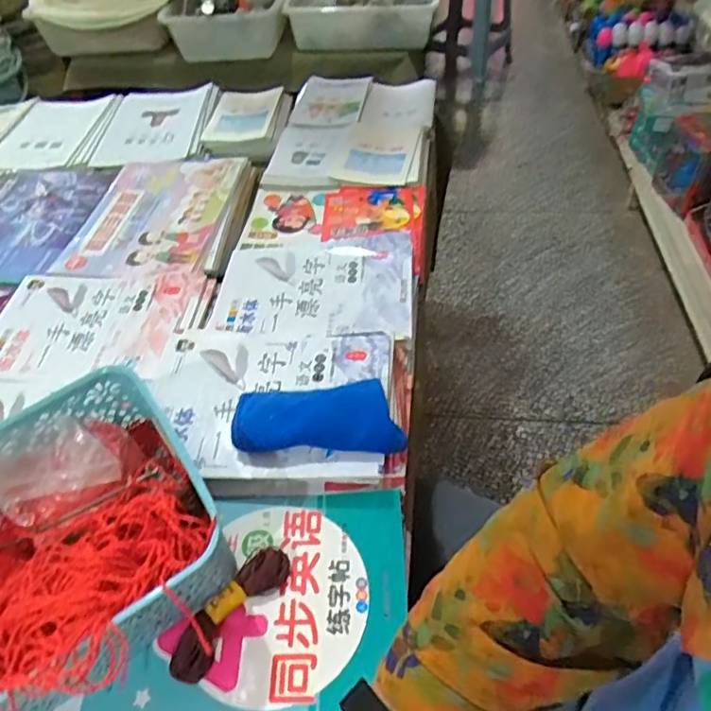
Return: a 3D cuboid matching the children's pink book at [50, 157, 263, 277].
[{"bbox_3d":[-0.303,-0.229,0.903,0.243,0.012,0.319,0,47,5],"label":"children's pink book"}]

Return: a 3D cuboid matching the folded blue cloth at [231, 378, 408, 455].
[{"bbox_3d":[-0.037,0.057,0.556,0.162,0.030,0.066,-1,47,4],"label":"folded blue cloth"}]

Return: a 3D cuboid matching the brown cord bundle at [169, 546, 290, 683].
[{"bbox_3d":[-0.104,0.212,0.479,0.033,0.023,0.120,29,56,28],"label":"brown cord bundle"}]

